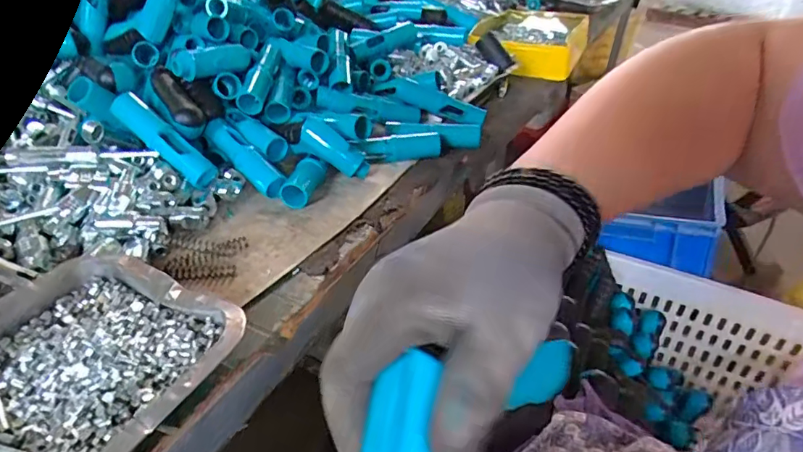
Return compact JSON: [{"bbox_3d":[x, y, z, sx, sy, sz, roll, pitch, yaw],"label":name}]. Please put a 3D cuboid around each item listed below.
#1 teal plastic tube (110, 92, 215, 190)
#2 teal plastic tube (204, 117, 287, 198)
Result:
[{"bbox_3d":[-0.248,-0.089,0.508,0.125,0.023,0.029,42,43,-1],"label":"teal plastic tube"},{"bbox_3d":[-0.174,-0.074,0.539,0.126,0.023,0.026,41,50,23],"label":"teal plastic tube"}]

